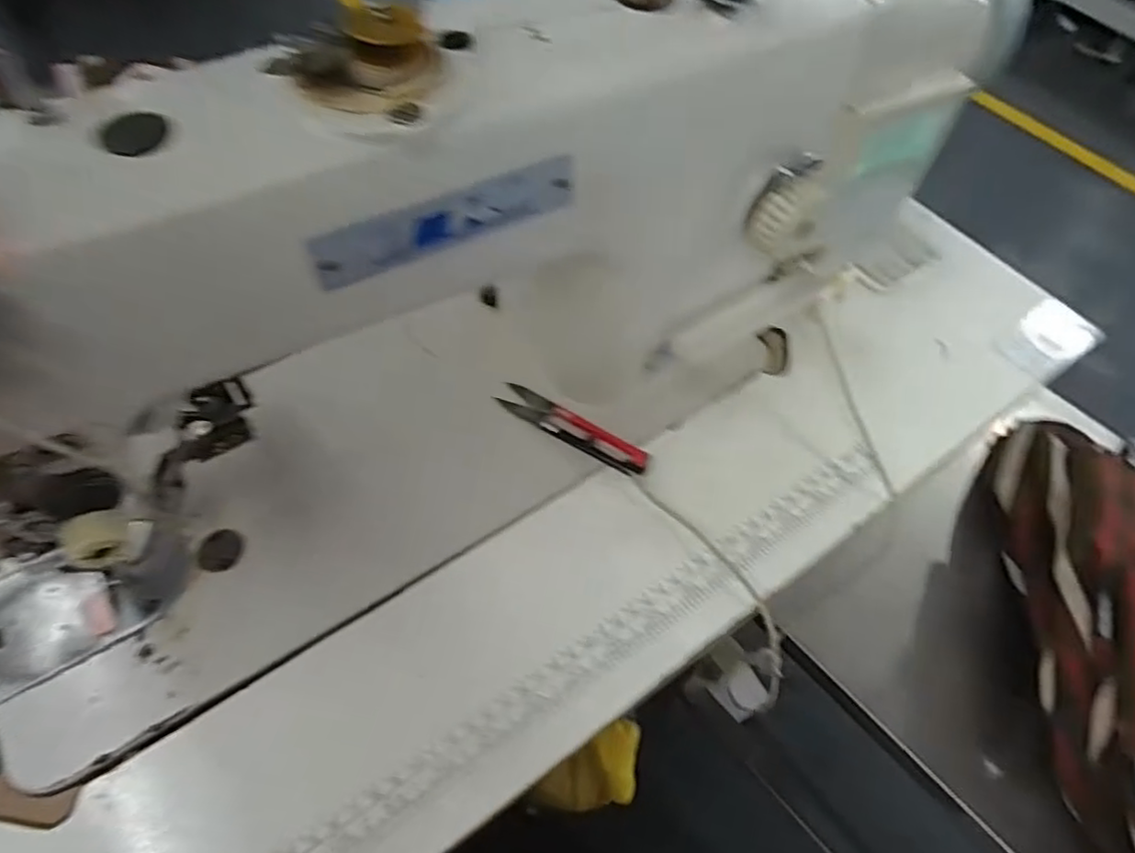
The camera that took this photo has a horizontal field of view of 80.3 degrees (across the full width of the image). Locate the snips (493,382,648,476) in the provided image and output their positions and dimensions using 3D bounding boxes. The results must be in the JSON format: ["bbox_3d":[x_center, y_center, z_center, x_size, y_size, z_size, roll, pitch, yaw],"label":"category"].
[{"bbox_3d":[0.003,0.000,0.403,0.099,0.011,0.021,28,59,14],"label":"snips"}]

